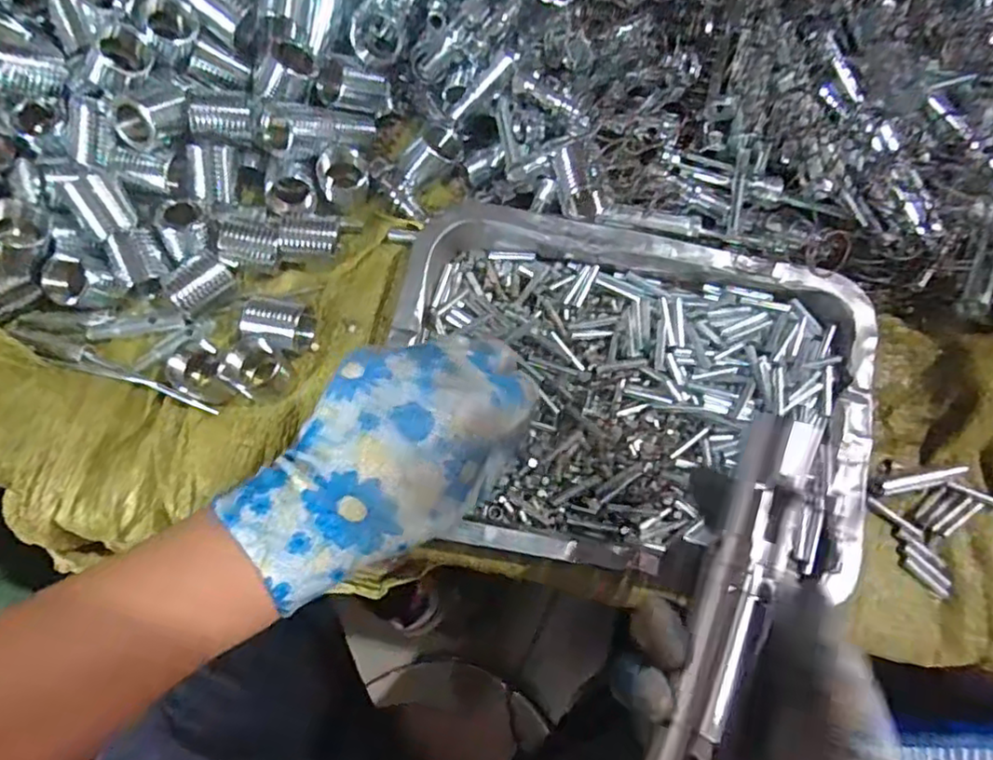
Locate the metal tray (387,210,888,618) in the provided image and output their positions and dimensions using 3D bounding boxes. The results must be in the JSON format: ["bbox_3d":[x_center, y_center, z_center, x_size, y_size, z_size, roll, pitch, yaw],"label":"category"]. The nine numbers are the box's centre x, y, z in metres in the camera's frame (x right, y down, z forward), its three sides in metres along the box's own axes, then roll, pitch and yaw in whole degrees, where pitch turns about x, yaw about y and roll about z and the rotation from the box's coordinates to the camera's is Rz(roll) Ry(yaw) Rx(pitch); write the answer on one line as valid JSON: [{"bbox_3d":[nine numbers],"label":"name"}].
[{"bbox_3d":[0.069,0.008,0.339,0.251,0.028,0.179,11,73,3],"label":"metal tray"}]

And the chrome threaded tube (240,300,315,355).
[{"bbox_3d":[-0.123,-0.029,0.354,0.034,0.024,0.024,4,73,1],"label":"chrome threaded tube"}]

